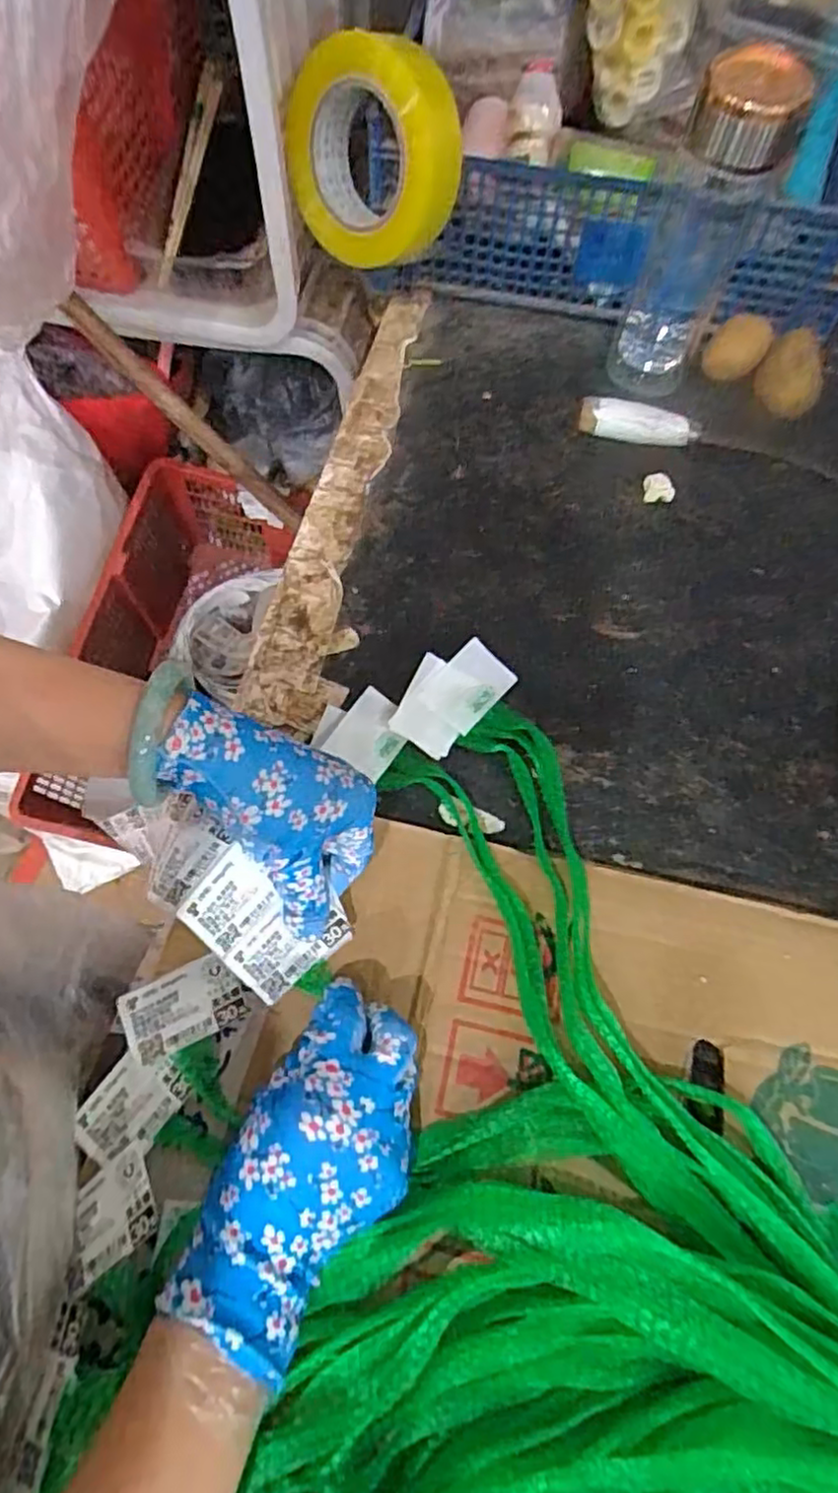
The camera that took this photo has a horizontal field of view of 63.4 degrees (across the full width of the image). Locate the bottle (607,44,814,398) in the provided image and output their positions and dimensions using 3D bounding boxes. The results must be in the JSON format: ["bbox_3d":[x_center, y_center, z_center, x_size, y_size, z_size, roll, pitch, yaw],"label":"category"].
[{"bbox_3d":[0.190,-0.348,0.467,0.069,0.193,0.070,15,69,7],"label":"bottle"}]

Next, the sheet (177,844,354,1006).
[{"bbox_3d":[-0.079,0.091,0.356,0.059,0.011,0.083,-42,116,-18],"label":"sheet"}]

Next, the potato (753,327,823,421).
[{"bbox_3d":[0.294,-0.291,0.534,0.052,0.039,0.051,30,71,12],"label":"potato"}]

